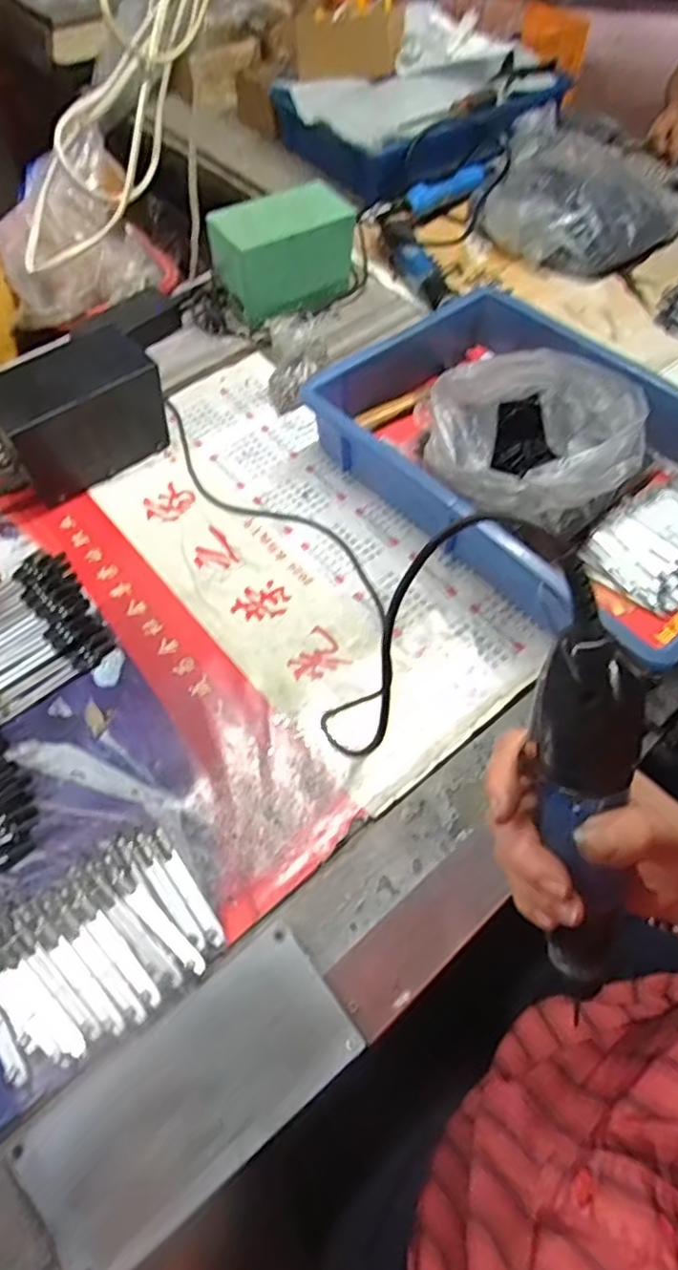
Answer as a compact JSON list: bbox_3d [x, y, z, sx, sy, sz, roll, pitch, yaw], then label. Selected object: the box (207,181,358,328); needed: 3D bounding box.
[{"bbox_3d":[-0.071,-0.488,0.827,0.160,0.111,0.097,-34,64,-19],"label":"box"}]

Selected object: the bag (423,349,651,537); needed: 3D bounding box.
[{"bbox_3d":[0.180,-0.178,0.622,0.159,0.125,0.171,-26,62,-15],"label":"bag"}]

